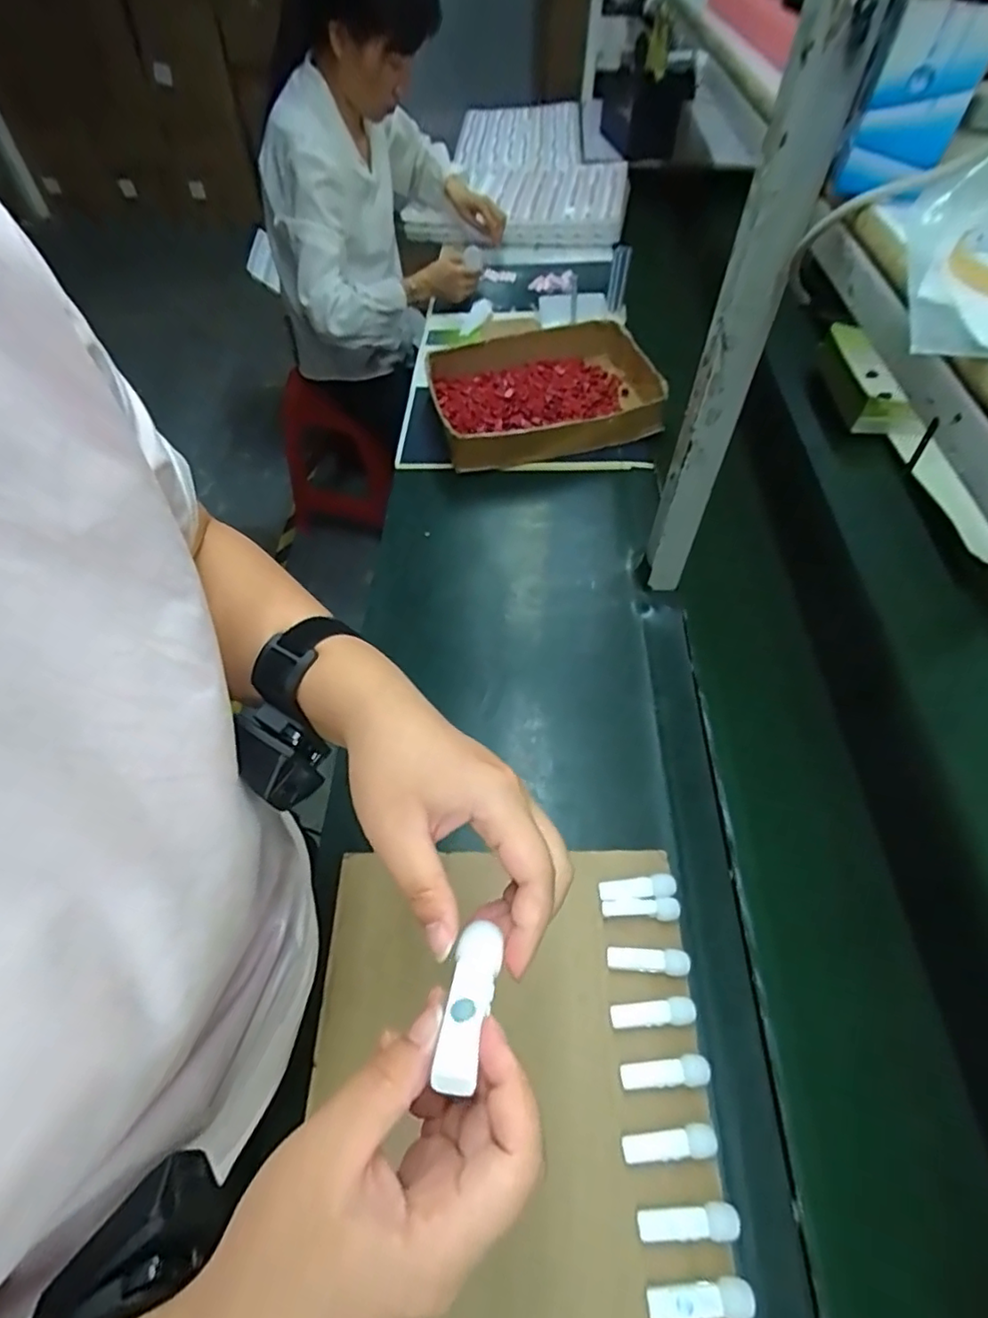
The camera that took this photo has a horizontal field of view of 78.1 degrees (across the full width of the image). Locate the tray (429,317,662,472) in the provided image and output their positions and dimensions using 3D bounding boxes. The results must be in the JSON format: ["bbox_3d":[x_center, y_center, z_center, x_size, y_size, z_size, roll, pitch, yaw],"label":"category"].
[{"bbox_3d":[0.079,-0.449,1.029,0.358,0.094,0.295,-7,55,-6],"label":"tray"}]

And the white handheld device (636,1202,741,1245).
[{"bbox_3d":[0.129,0.374,0.402,0.065,0.010,0.019,-2,55,-2],"label":"white handheld device"}]

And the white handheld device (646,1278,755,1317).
[{"bbox_3d":[0.129,0.402,0.380,0.063,0.012,0.019,-1,55,-1],"label":"white handheld device"}]

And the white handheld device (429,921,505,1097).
[{"bbox_3d":[-0.010,0.131,0.234,0.017,0.011,0.059,10,31,6],"label":"white handheld device"}]

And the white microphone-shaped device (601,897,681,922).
[{"bbox_3d":[0.125,0.212,0.514,0.063,0.010,0.017,0,55,-1],"label":"white microphone-shaped device"}]

